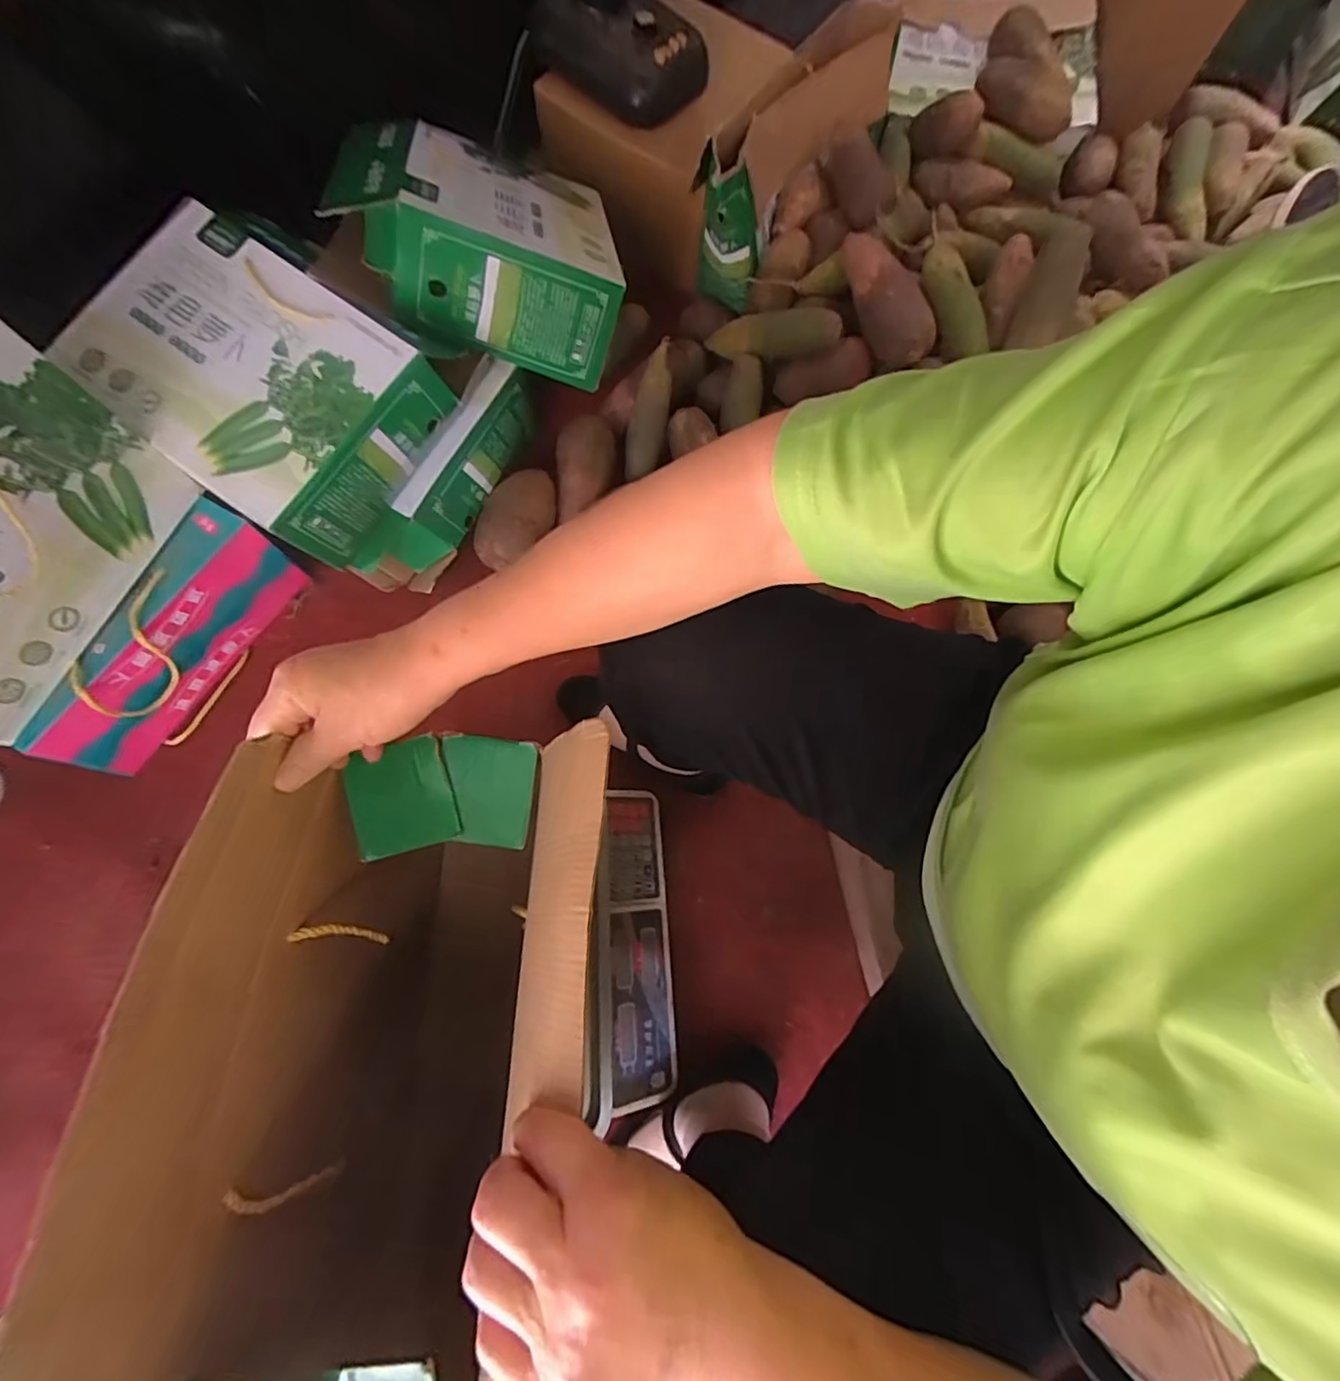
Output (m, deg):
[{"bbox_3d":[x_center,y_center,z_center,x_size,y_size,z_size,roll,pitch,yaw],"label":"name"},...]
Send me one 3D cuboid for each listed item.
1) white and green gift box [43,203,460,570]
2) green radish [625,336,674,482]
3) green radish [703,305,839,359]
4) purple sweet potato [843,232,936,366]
[{"bbox_3d":[-0.482,-0.377,0.714,0.372,0.138,0.298,35,76,9],"label":"white and green gift box"},{"bbox_3d":[-0.026,-0.406,0.857,0.053,0.177,0.047,22,37,6],"label":"green radish"},{"bbox_3d":[0.131,-0.492,0.812,0.209,0.052,0.048,19,71,38],"label":"green radish"},{"bbox_3d":[0.286,-0.514,0.775,0.088,0.068,0.183,-12,74,-5],"label":"purple sweet potato"}]

